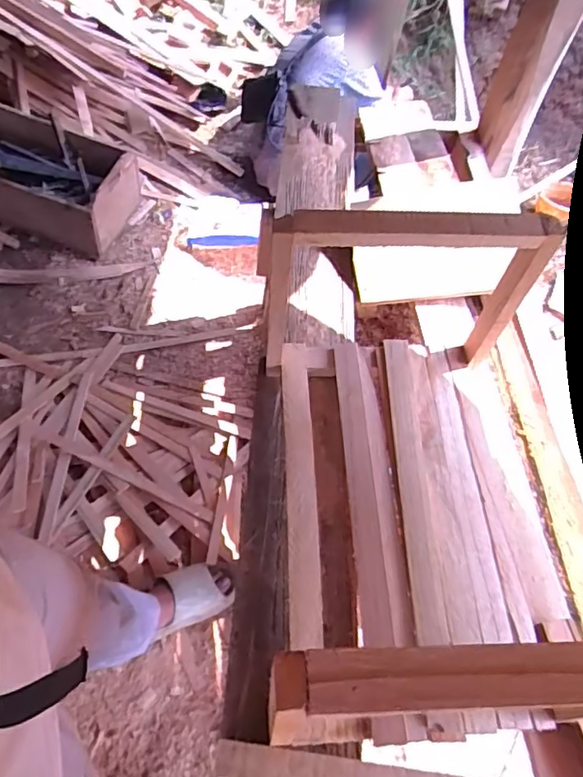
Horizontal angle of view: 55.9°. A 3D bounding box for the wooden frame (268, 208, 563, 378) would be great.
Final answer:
[{"bbox_3d":[0.138,-0.115,0.733,0.337,0.290,0.049,0,55,-5],"label":"wooden frame"}]

